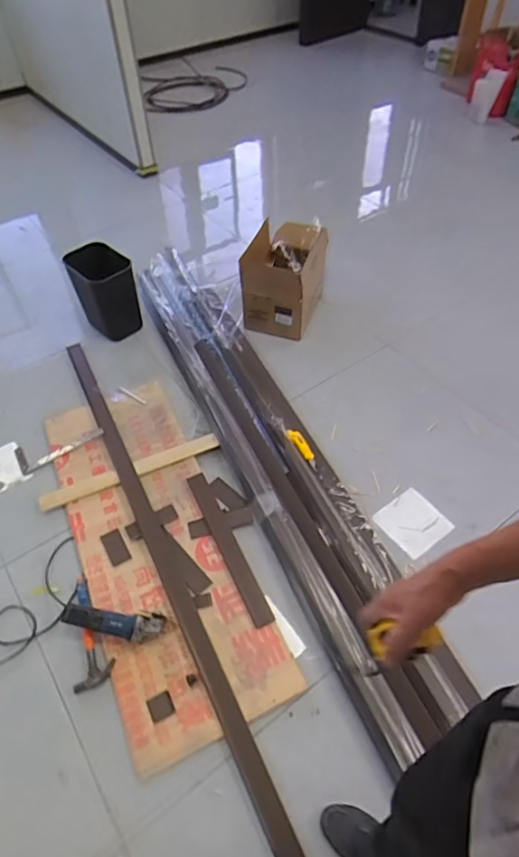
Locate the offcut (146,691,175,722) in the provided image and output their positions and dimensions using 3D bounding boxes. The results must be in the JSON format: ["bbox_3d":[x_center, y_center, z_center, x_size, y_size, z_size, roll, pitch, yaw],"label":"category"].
[{"bbox_3d":[-0.241,0.680,1.231,0.056,0.005,0.053,-27,55,-18],"label":"offcut"}]

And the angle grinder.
[{"bbox_3d":[-0.392,0.508,1.327,0.286,0.091,0.076,8,52,9],"label":"angle grinder"}]

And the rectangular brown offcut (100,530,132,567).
[{"bbox_3d":[-0.431,0.357,1.509,0.057,0.006,0.107,-26,59,-18],"label":"rectangular brown offcut"}]

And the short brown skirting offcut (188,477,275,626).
[{"bbox_3d":[-0.099,0.336,1.503,0.062,0.009,0.531,-22,54,-15],"label":"short brown skirting offcut"}]

